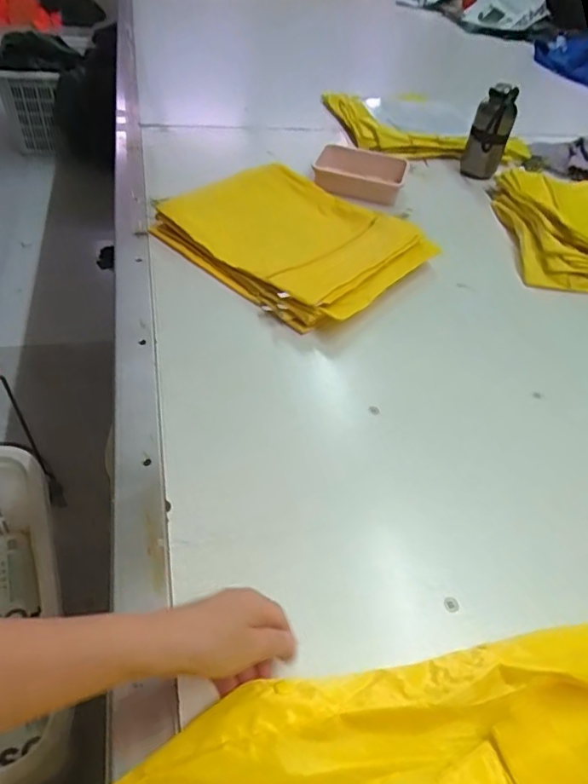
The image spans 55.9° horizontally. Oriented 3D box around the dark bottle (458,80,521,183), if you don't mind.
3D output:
[{"bbox_3d":[0.406,-0.534,1.150,0.079,0.163,0.072,18,46,10],"label":"dark bottle"}]

